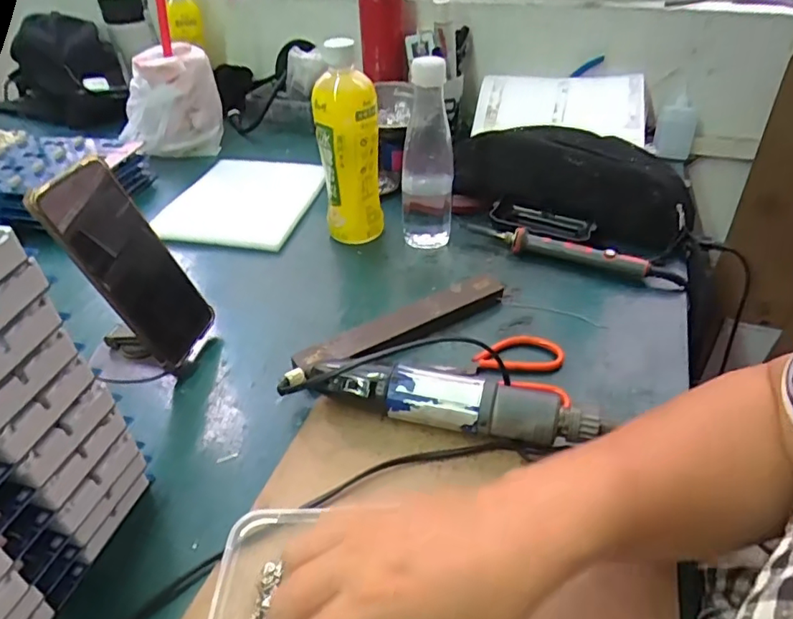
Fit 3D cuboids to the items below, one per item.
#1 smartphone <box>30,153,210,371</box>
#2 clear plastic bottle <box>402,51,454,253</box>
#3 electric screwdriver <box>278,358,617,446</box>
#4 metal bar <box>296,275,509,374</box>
[{"bbox_3d":[-0.211,-0.034,0.446,0.009,0.166,0.075,-7,36,31],"label":"smartphone"},{"bbox_3d":[0.033,-0.159,0.578,0.055,0.197,0.060,2,38,5],"label":"clear plastic bottle"},{"bbox_3d":[0.029,0.072,0.412,0.236,0.041,0.041,9,40,13],"label":"electric screwdriver"},{"bbox_3d":[0.006,0.012,0.504,0.203,0.020,0.035,-20,42,-22],"label":"metal bar"}]

